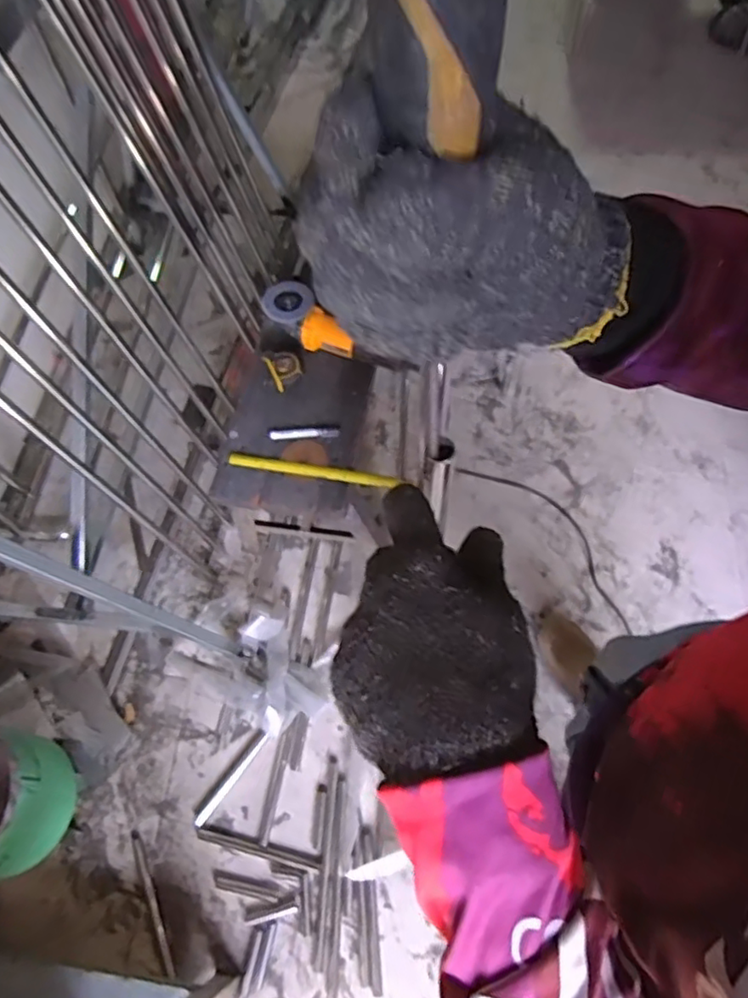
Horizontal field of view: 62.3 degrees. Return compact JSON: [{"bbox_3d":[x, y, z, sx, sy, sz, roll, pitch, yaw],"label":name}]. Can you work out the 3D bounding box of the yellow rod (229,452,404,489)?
[{"bbox_3d":[-0.110,-0.051,1.094,0.300,0.020,0.026,9,64,5],"label":"yellow rod"}]

